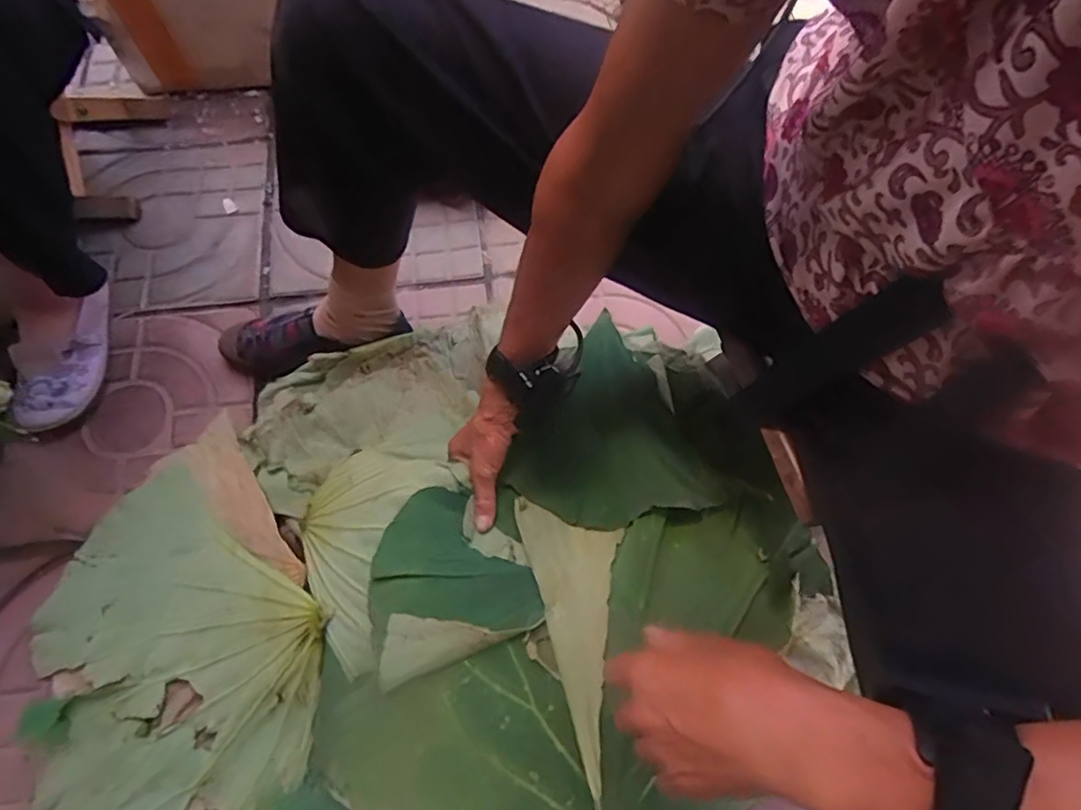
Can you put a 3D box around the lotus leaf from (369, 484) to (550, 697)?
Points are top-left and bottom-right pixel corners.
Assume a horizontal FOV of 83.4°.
[{"bbox_3d":[-0.088,0.153,0.557,0.142,0.029,0.150,-20,69,-11],"label":"lotus leaf"}]

